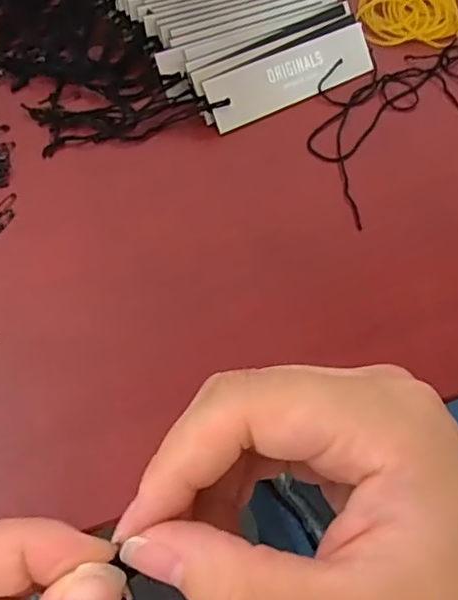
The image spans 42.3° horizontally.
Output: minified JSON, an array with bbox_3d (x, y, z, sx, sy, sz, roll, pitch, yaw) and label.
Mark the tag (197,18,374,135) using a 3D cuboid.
[{"bbox_3d":[0.042,-0.143,0.377,0.125,0.004,0.033,-29,103,-21],"label":"tag"}]

